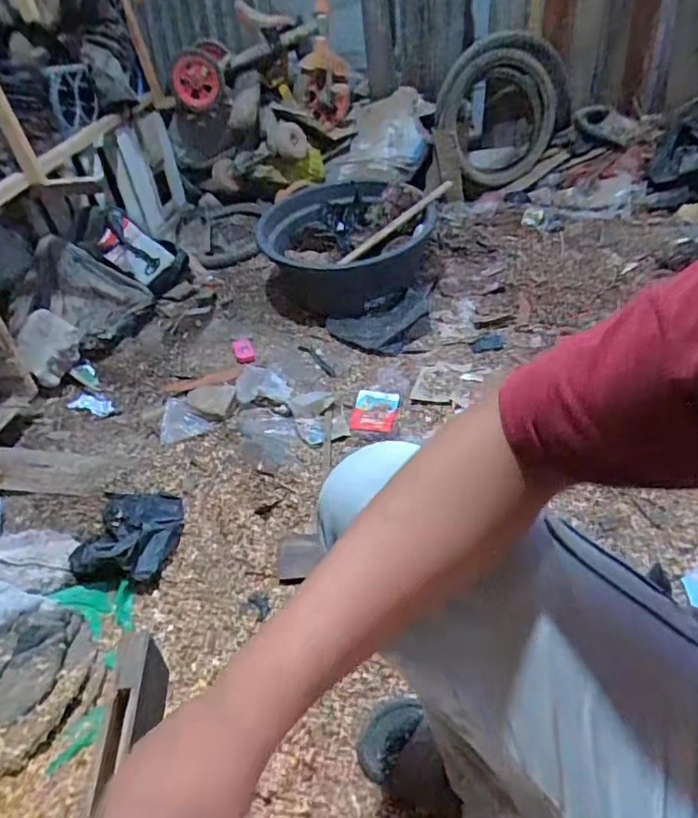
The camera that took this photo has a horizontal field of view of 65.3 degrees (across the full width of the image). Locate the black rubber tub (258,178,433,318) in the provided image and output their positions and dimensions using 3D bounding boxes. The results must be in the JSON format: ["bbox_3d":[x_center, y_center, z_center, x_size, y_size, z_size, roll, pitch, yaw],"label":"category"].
[{"bbox_3d":[-0.013,-0.505,1.643,0.525,0.239,0.402,-5,40,4],"label":"black rubber tub"}]

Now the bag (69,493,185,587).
[{"bbox_3d":[-0.380,0.209,0.971,0.153,0.101,0.228,-6,40,3],"label":"bag"}]

